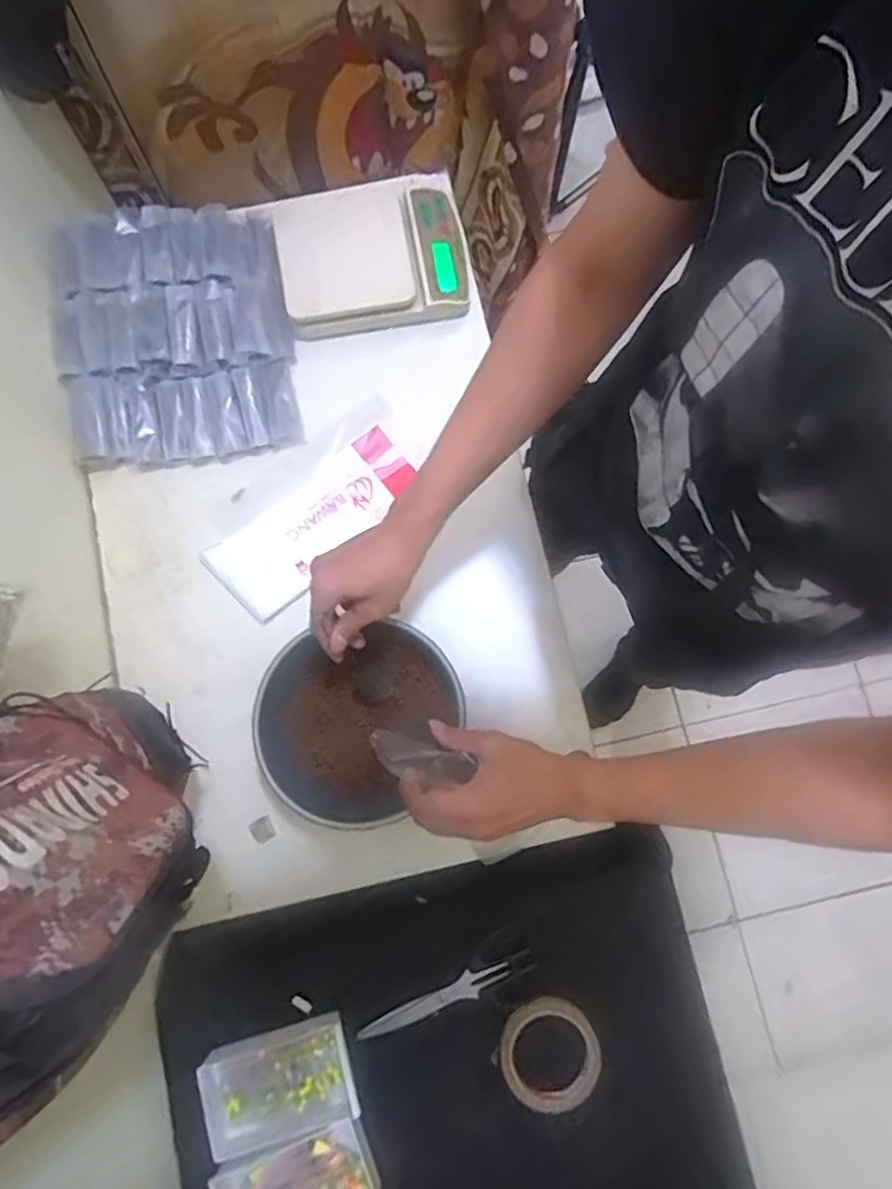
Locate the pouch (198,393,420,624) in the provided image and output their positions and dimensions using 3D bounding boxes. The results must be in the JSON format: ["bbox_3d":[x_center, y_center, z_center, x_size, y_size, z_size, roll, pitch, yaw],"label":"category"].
[{"bbox_3d":[-0.150,-0.100,0.760,0.264,0.023,0.137,-37,82,-7],"label":"pouch"}]

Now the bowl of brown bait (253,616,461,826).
[{"bbox_3d":[-0.087,0.130,0.684,0.201,0.093,0.188,0,80,-1],"label":"bowl of brown bait"}]

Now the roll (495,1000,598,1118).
[{"bbox_3d":[0.101,0.449,0.650,0.096,0.019,0.099,0,80,-1],"label":"roll"}]

